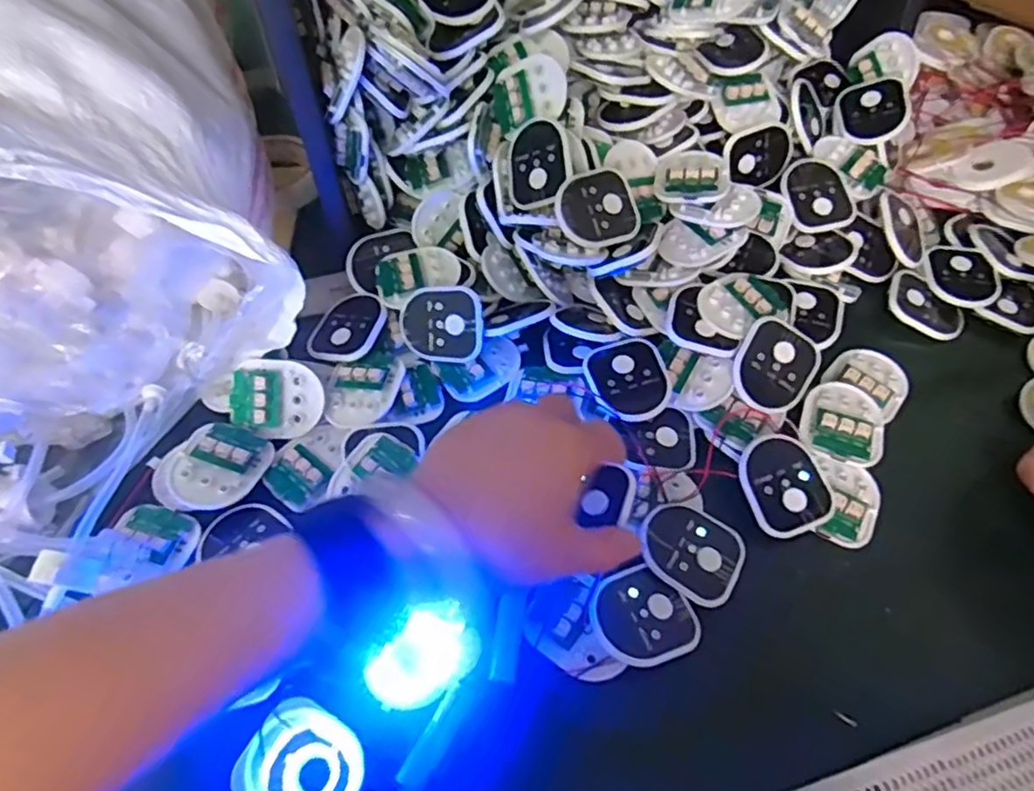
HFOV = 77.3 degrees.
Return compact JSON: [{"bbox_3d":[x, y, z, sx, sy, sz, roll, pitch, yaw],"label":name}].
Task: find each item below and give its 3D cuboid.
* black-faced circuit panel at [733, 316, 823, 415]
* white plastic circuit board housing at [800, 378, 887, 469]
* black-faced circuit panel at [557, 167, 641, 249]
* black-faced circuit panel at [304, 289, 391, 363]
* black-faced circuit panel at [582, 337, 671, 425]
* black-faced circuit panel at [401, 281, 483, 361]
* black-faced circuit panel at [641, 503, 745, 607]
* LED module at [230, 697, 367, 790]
[{"bbox_3d":[0.162,-0.017,0.406,0.050,0.006,0.056,32,83,-6],"label":"black-faced circuit panel"},{"bbox_3d":[0.213,0.015,0.418,0.049,0.012,0.058,19,56,13],"label":"white plastic circuit board housing"},{"bbox_3d":[0.053,-0.122,0.425,0.056,0.007,0.050,-30,95,-21],"label":"black-faced circuit panel"},{"bbox_3d":[-0.113,-0.047,0.440,0.043,0.012,0.056,9,59,22],"label":"black-faced circuit panel"},{"bbox_3d":[0.071,-0.010,0.412,0.046,0.011,0.056,-14,55,-10],"label":"black-faced circuit panel"},{"bbox_3d":[-0.051,-0.048,0.431,0.057,0.052,0.006,2,15,20],"label":"black-faced circuit panel"},{"bbox_3d":[0.099,0.088,0.366,0.056,0.014,0.046,24,57,17],"label":"black-faced circuit panel"},{"bbox_3d":[-0.100,0.174,0.303,0.056,0.006,0.048,22,57,15],"label":"LED module"}]

